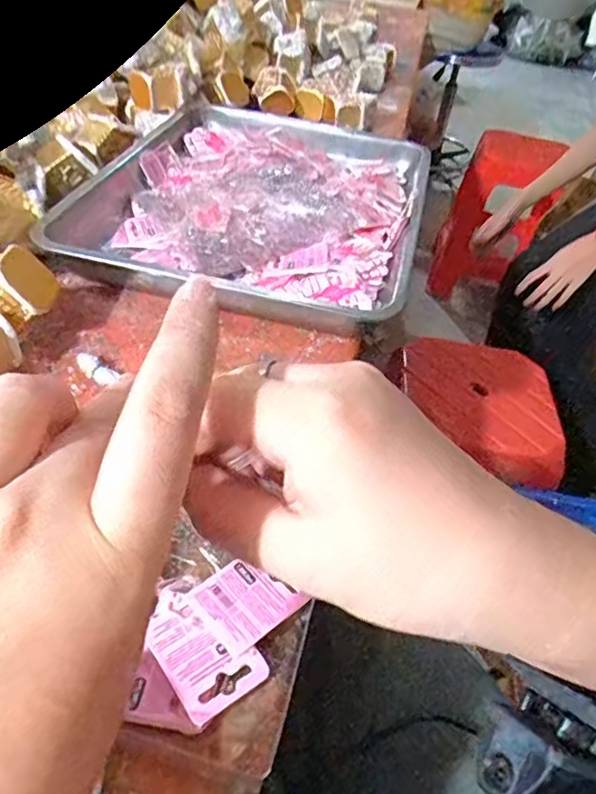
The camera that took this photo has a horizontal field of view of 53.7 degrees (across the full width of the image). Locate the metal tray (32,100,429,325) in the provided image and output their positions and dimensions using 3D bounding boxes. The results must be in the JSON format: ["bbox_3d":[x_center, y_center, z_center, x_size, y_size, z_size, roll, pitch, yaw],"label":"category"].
[{"bbox_3d":[-0.040,-0.236,0.677,0.351,0.057,0.455,13,43,5],"label":"metal tray"}]

